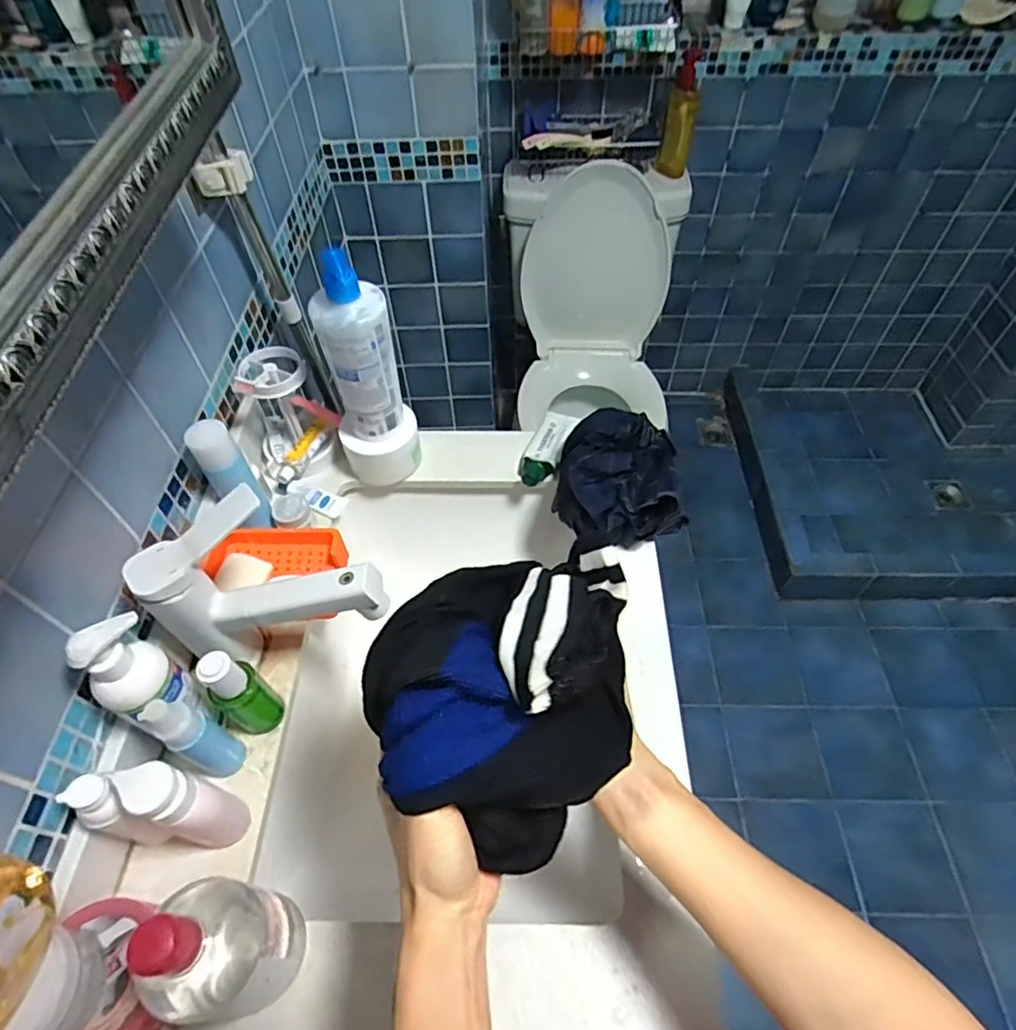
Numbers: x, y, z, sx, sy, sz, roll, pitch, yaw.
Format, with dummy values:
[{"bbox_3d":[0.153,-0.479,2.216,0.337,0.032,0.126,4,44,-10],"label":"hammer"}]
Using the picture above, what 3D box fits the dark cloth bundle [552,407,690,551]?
[{"bbox_3d":[0.122,-0.043,0.658,0.136,0.080,0.161,3,54,3],"label":"dark cloth bundle"}]

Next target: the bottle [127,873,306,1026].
[{"bbox_3d":[-0.188,0.279,0.382,0.077,0.168,0.067,-13,55,-9],"label":"bottle"}]

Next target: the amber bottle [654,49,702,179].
[{"bbox_3d":[0.363,-0.843,1.278,0.067,0.198,0.051,10,55,8],"label":"amber bottle"}]

